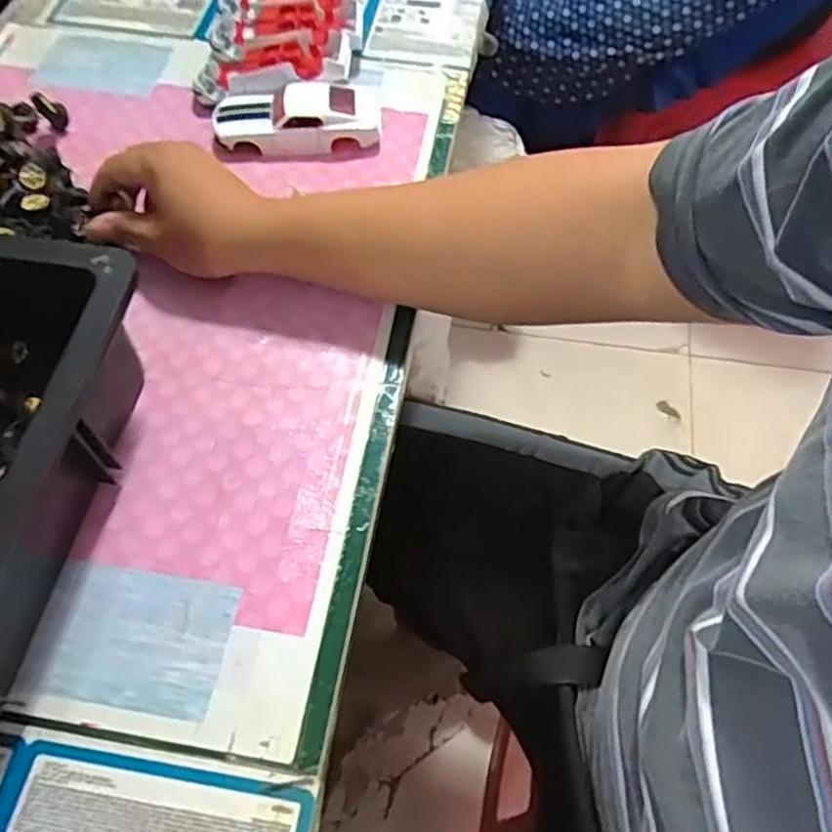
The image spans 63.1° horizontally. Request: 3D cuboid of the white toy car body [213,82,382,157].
[{"bbox_3d":[-0.093,-0.237,0.536,0.127,0.034,0.051,-6,61,-1],"label":"white toy car body"}]

